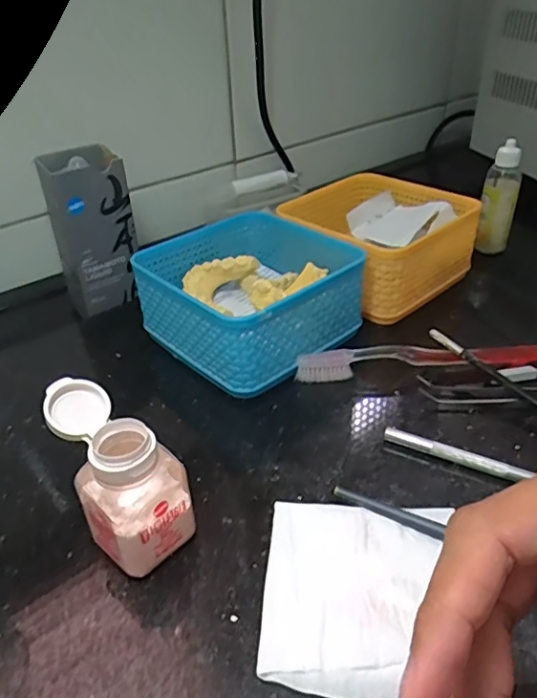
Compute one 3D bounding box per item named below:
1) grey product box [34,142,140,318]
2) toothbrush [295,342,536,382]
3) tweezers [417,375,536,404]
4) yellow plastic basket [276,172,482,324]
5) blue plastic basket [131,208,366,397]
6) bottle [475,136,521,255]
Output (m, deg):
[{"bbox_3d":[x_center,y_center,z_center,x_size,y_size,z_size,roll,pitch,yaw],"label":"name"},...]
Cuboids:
[{"bbox_3d":[-0.144,-0.096,0.456,0.064,0.124,0.056,-17,37,-17],"label":"grey product box"},{"bbox_3d":[0.112,0.006,0.373,0.183,0.020,0.016,-3,35,2],"label":"toothbrush"},{"bbox_3d":[0.167,0.030,0.345,0.139,0.008,0.020,3,35,11],"label":"tweezers"},{"bbox_3d":[0.092,-0.096,0.478,0.135,0.059,0.137,-31,43,-33],"label":"yellow plastic basket"},{"bbox_3d":[-0.015,-0.042,0.418,0.134,0.067,0.138,-30,42,-32],"label":"blue plastic basket"},{"bbox_3d":[0.228,-0.148,0.545,0.032,0.108,0.025,11,38,21],"label":"bottle"}]

